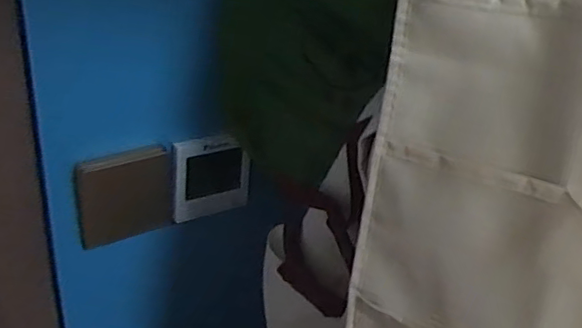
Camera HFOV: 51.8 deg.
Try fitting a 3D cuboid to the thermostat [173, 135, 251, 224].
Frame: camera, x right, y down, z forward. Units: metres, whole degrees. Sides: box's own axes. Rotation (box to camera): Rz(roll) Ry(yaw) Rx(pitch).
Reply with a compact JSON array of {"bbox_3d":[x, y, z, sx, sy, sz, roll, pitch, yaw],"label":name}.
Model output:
[{"bbox_3d":[-0.081,0.014,0.618,0.088,0.087,0.007,-13,32,-33],"label":"thermostat"}]

